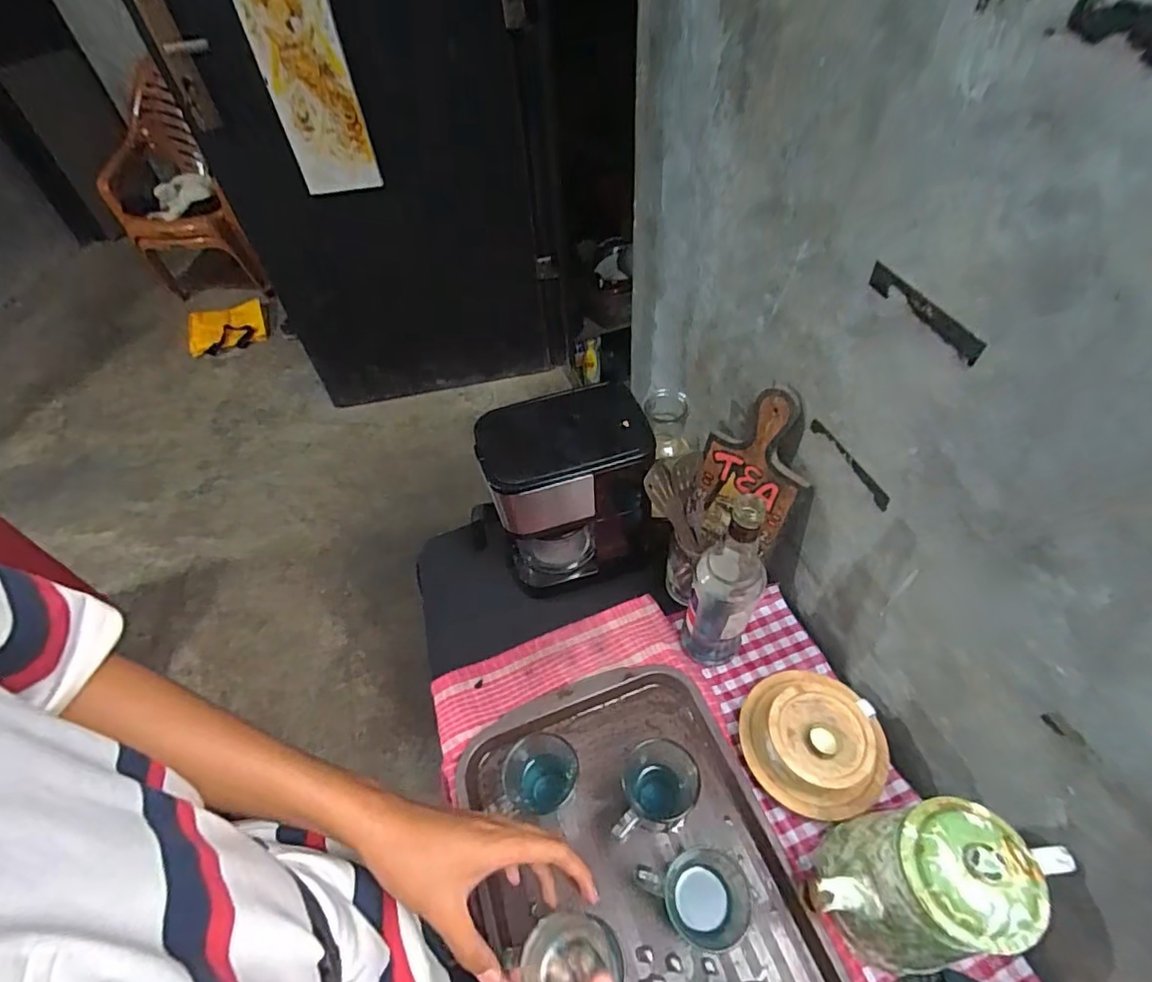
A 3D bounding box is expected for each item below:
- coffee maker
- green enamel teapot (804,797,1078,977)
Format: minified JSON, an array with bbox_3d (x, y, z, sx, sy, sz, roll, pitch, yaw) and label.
[{"bbox_3d":[0.003,0.008,0.758,0.234,0.263,0.157,-13,51,-6],"label":"coffee maker"},{"bbox_3d":[0.290,0.339,0.484,0.214,0.202,0.112,0,51,5],"label":"green enamel teapot"}]

